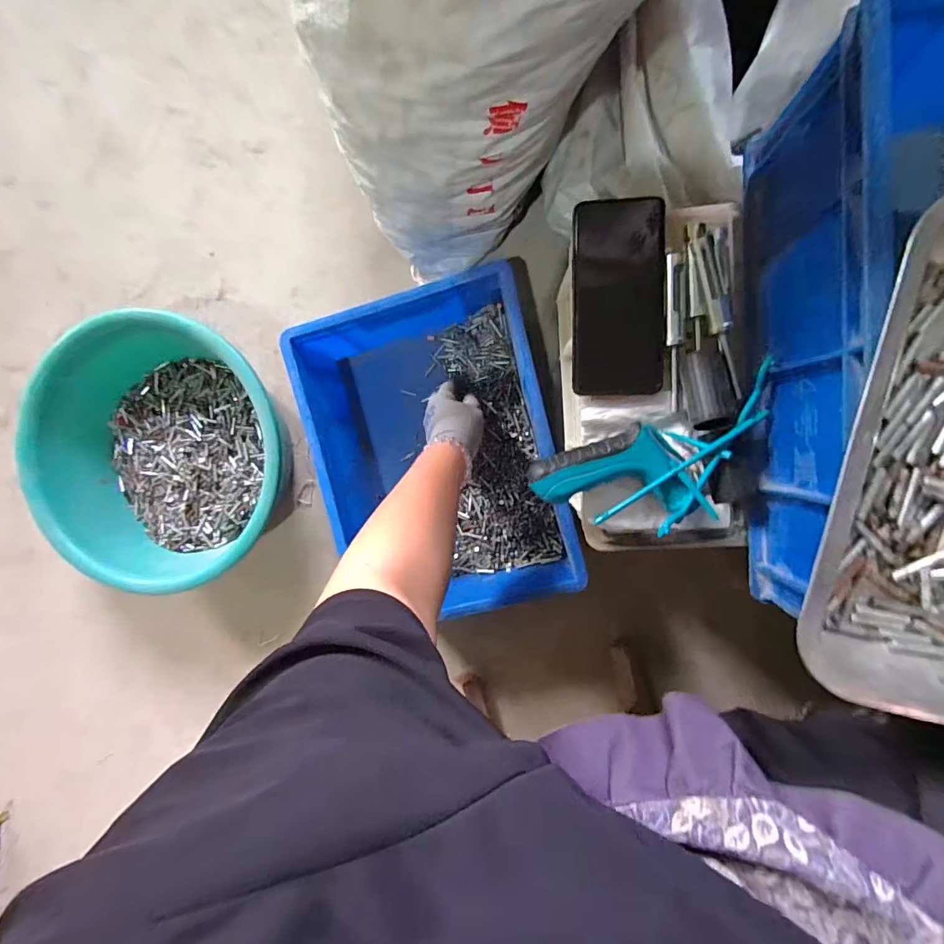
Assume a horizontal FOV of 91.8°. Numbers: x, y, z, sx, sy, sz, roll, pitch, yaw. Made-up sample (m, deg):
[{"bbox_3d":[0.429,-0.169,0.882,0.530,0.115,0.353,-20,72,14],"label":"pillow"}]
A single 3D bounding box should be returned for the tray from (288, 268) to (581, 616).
[{"bbox_3d":[-0.043,-0.028,0.630,0.292,0.150,0.398,-13,93,7],"label":"tray"}]

